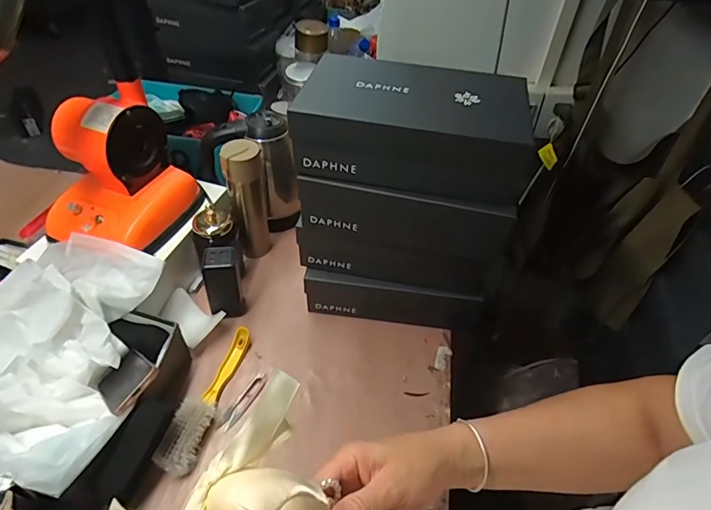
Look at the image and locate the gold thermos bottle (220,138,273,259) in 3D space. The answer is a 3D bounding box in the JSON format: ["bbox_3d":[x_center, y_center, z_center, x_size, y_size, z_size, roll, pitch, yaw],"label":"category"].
[{"bbox_3d":[-0.199,-0.105,0.837,0.063,0.240,0.072,-6,47,-9],"label":"gold thermos bottle"}]

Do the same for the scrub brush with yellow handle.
[{"bbox_3d":[-0.225,0.212,0.684,0.051,0.037,0.232,11,47,7],"label":"scrub brush with yellow handle"}]

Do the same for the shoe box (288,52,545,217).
[{"bbox_3d":[0.086,-0.182,0.623,0.303,0.104,0.202,10,46,5],"label":"shoe box"}]

